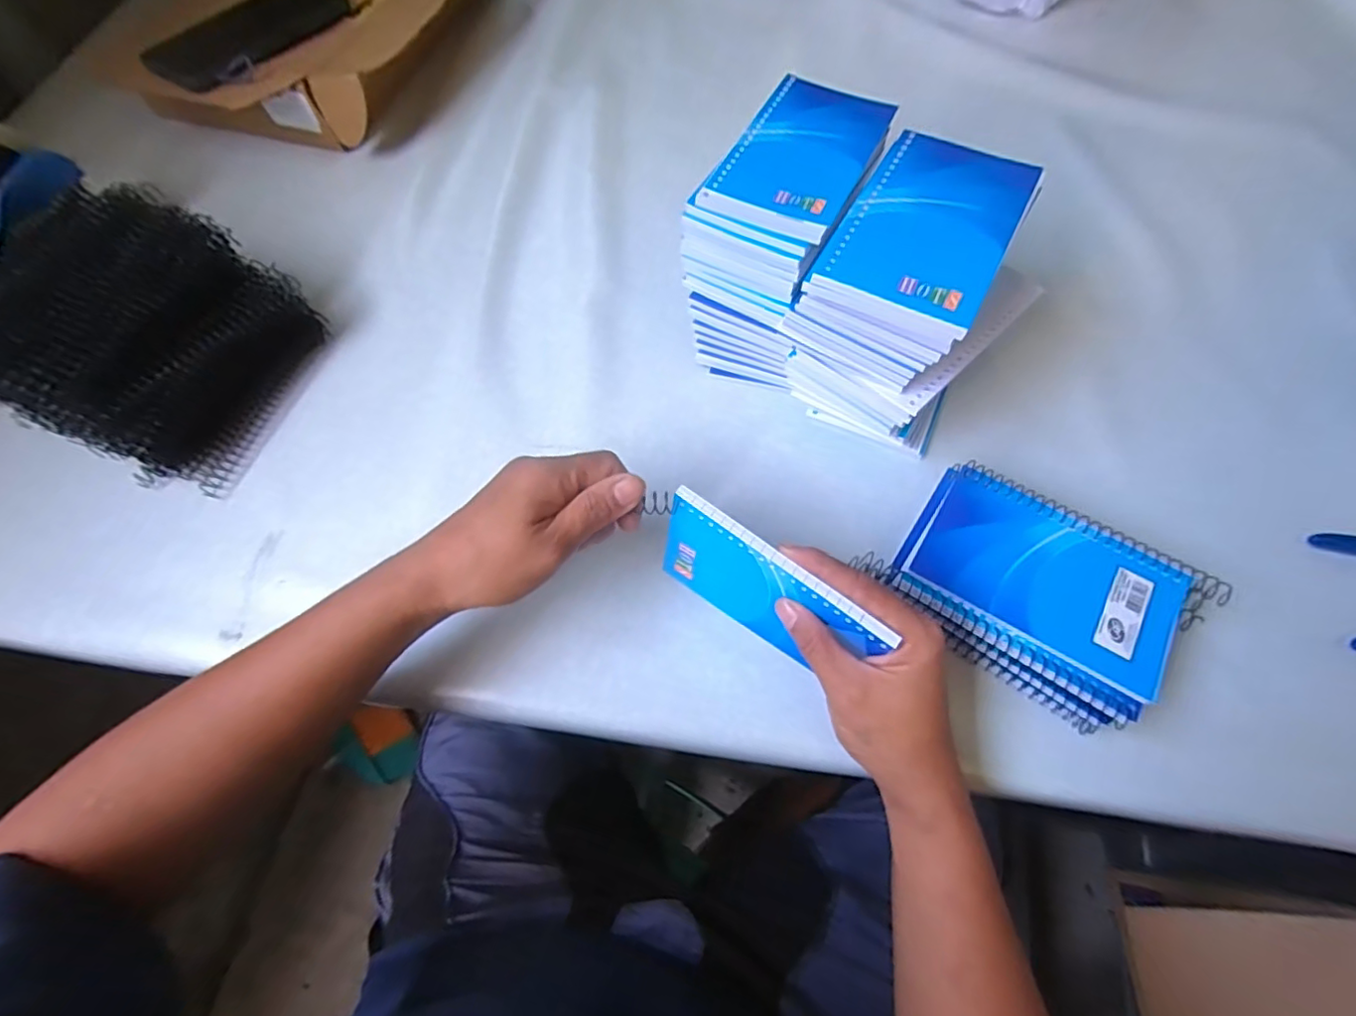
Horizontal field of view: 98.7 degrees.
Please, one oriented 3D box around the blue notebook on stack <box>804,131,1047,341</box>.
[{"bbox_3d":[0.136,-0.153,0.313,0.082,0.009,0.128,27,70,14],"label":"blue notebook on stack"}]

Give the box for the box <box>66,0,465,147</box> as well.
[{"bbox_3d":[-0.345,-0.484,0.583,0.234,0.078,0.339,14,67,9],"label":"box"}]

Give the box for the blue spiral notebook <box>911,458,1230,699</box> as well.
[{"bbox_3d":[0.212,0.036,0.324,0.141,0.006,0.083,31,71,16],"label":"blue spiral notebook"}]

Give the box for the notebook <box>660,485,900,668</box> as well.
[{"bbox_3d":[0.045,0.048,0.318,0.125,0.081,0.008,34,59,17],"label":"notebook"}]

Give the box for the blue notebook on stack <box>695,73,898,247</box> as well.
[{"bbox_3d":[0.079,-0.222,0.364,0.082,0.007,0.130,25,69,13],"label":"blue notebook on stack"}]

